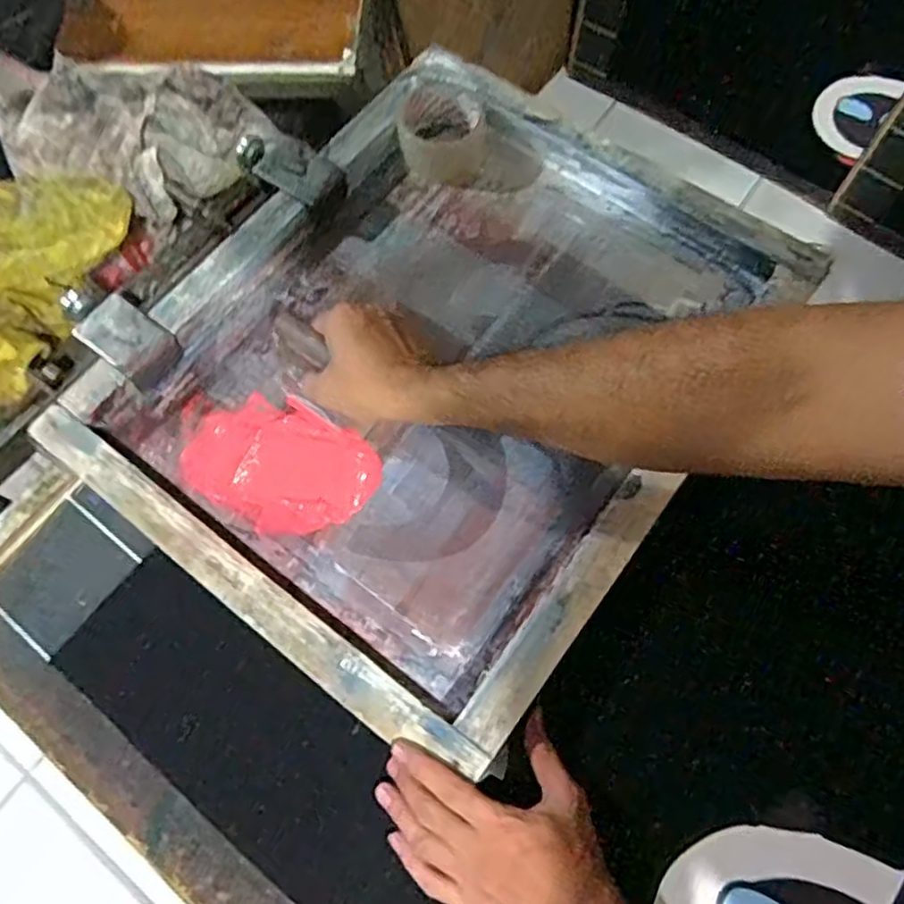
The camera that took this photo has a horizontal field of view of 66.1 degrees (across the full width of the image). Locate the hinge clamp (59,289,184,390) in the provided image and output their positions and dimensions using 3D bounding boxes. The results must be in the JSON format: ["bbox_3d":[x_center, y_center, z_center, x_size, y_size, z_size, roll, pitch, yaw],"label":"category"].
[{"bbox_3d":[-0.304,-0.112,0.630,0.122,0.038,0.058,34,75,14],"label":"hinge clamp"}]

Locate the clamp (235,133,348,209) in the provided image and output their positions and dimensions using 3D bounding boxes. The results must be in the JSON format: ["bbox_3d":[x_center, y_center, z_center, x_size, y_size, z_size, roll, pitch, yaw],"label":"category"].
[{"bbox_3d":[-0.166,-0.286,0.701,0.123,0.031,0.059,34,75,14],"label":"clamp"}]

